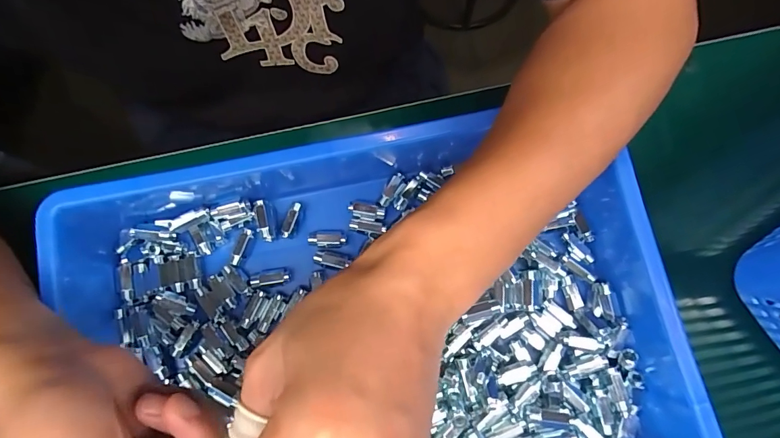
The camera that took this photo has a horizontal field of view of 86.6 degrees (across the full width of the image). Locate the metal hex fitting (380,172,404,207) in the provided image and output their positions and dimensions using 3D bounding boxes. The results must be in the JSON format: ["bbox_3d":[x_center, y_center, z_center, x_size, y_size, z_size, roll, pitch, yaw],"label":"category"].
[{"bbox_3d":[0.001,-0.022,0.310,0.009,0.007,0.027,30,81,6],"label":"metal hex fitting"}]

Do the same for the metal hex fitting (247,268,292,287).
[{"bbox_3d":[-0.088,0.042,0.300,0.030,0.009,0.011,-7,79,-1],"label":"metal hex fitting"}]

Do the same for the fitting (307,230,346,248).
[{"bbox_3d":[-0.046,0.015,0.304,0.028,0.008,0.012,3,79,1],"label":"fitting"}]

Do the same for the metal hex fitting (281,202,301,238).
[{"bbox_3d":[-0.073,0.001,0.306,0.007,0.008,0.027,17,80,4],"label":"metal hex fitting"}]

